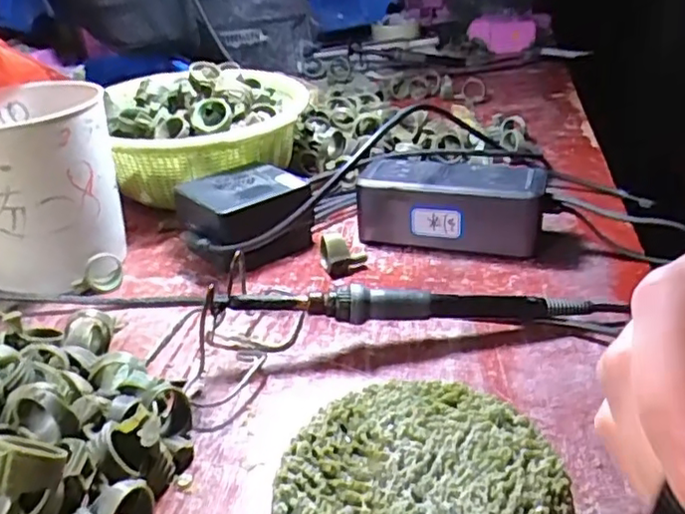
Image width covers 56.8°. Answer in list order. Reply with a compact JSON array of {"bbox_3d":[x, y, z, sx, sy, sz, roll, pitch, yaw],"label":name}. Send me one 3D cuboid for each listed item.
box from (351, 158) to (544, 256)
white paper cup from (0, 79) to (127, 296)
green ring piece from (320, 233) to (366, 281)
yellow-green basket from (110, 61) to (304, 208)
[{"bbox_3d":[0.079,-0.038,0.463,0.130,0.054,0.055,8,31,19],"label":"box"},{"bbox_3d":[-0.214,-0.049,0.444,0.103,0.121,0.109,-14,31,-19],"label":"white paper cup"},{"bbox_3d":[-0.001,-0.002,0.434,0.031,0.026,0.022,2,29,10],"label":"green ring piece"},{"bbox_3d":[-0.115,-0.105,0.561,0.166,0.104,0.176,-11,30,-13],"label":"yellow-green basket"}]

